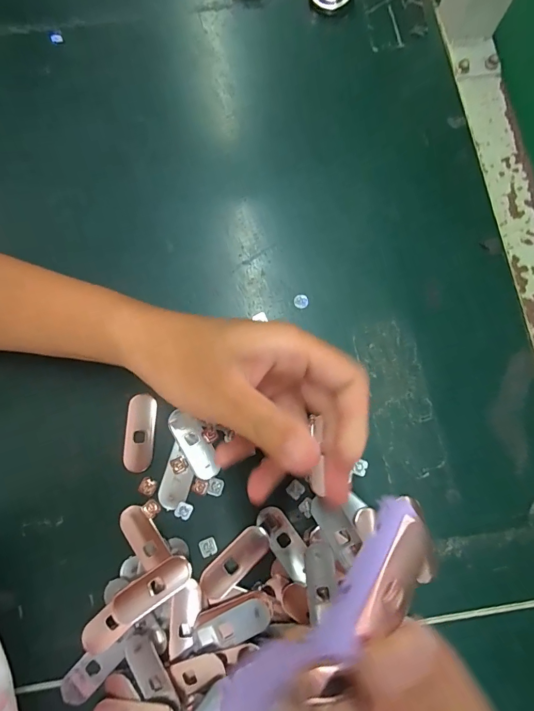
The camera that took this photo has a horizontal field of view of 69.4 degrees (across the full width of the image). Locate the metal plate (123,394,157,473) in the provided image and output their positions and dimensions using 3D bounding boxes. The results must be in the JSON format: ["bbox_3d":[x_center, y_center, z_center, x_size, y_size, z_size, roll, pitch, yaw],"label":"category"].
[{"bbox_3d":[-0.084,0.051,0.255,0.018,0.004,0.049,2,79,1],"label":"metal plate"}]

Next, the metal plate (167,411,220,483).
[{"bbox_3d":[-0.048,0.058,0.254,0.019,0.004,0.049,-31,80,-5],"label":"metal plate"}]

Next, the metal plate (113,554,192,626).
[{"bbox_3d":[-0.069,0.142,0.233,0.050,0.004,0.019,-32,65,-9],"label":"metal plate"}]

